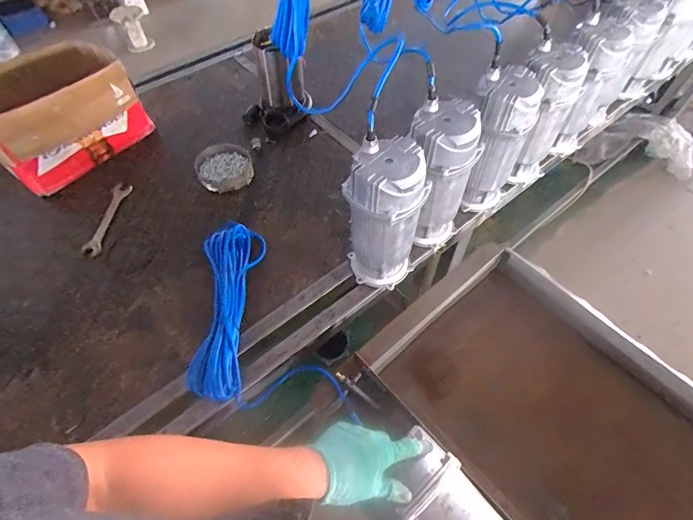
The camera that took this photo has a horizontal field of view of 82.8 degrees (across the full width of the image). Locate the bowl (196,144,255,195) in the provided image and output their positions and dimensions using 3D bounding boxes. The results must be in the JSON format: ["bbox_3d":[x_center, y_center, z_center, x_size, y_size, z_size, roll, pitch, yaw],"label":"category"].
[{"bbox_3d":[-0.321,-0.244,1.035,0.135,0.037,0.149,-15,57,-9],"label":"bowl"}]

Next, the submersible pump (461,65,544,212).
[{"bbox_3d":[0.317,-0.245,0.857,0.118,0.289,0.125,17,58,12],"label":"submersible pump"}]

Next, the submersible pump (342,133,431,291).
[{"bbox_3d":[0.072,-0.069,0.748,0.116,0.303,0.122,39,65,24],"label":"submersible pump"}]

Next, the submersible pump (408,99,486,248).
[{"bbox_3d":[0.182,-0.156,0.796,0.126,0.287,0.108,-30,61,-18],"label":"submersible pump"}]

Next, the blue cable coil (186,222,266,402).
[{"bbox_3d":[-0.244,0.086,0.796,0.114,0.046,0.377,0,56,1],"label":"blue cable coil"}]

